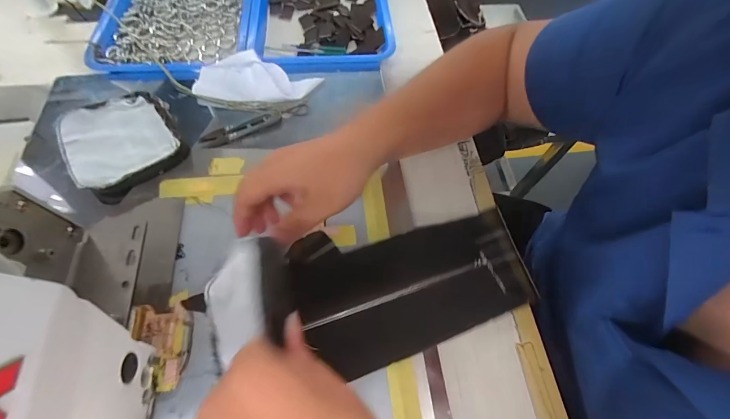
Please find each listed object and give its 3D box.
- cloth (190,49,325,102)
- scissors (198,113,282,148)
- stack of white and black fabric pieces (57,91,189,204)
[{"bbox_3d":[-0.148,-0.177,0.454,0.163,0.040,0.073,11,62,3],"label":"cloth"},{"bbox_3d":[-0.161,-0.104,0.424,0.104,0.009,0.025,-24,66,-14],"label":"scissors"},{"bbox_3d":[-0.298,-0.088,0.402,0.120,0.025,0.141,-31,68,-17],"label":"stack of white and black fabric pieces"}]

